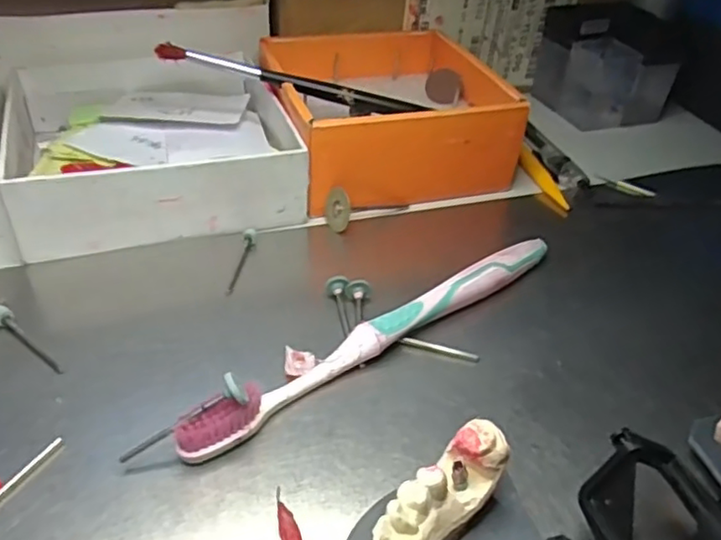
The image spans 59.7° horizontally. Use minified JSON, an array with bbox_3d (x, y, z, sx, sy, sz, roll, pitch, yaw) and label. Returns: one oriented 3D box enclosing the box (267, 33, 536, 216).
[{"bbox_3d":[0.011,-0.092,0.359,0.123,0.049,0.125,-10,41,-19],"label":"box"}]

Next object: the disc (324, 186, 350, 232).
[{"bbox_3d":[-0.012,-0.029,0.308,0.004,0.021,0.019,-8,3,-39],"label":"disc"}]

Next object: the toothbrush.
[{"bbox_3d":[0.013,0.023,0.242,0.178,0.017,0.011,-25,48,-33],"label":"toothbrush"}]

